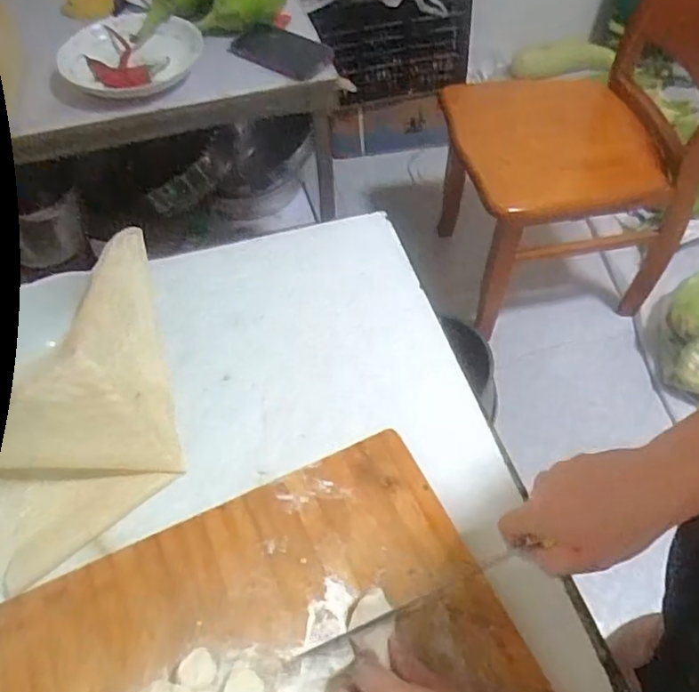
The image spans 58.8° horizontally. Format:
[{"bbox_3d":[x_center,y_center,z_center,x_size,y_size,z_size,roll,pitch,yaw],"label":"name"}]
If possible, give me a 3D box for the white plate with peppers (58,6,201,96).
[{"bbox_3d":[-0.311,-0.412,0.868,0.195,0.035,0.184,-1,55,1],"label":"white plate with peppers"}]

